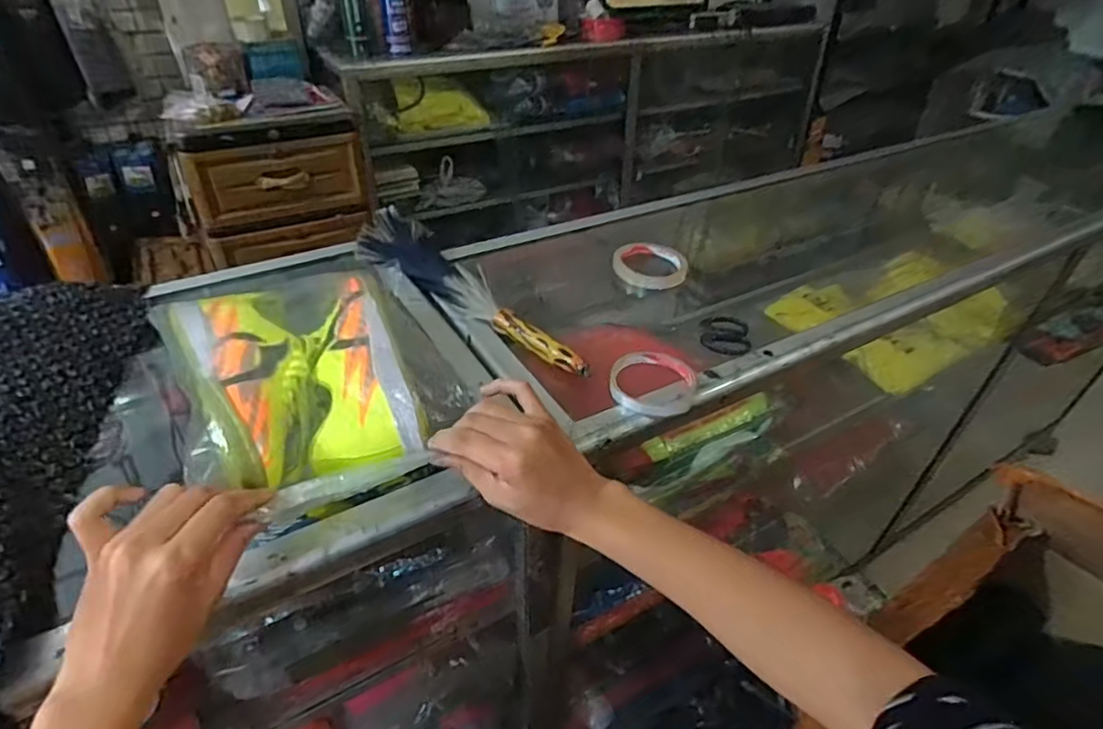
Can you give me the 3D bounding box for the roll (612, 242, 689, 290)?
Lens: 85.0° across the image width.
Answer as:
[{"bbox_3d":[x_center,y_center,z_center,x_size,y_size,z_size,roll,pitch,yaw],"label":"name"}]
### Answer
[{"bbox_3d":[0.131,-0.126,0.776,0.101,0.024,0.101,2,38,-1],"label":"roll"}]

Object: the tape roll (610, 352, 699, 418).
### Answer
[{"bbox_3d":[0.100,0.018,0.586,0.084,0.014,0.085,2,38,-1],"label":"tape roll"}]

